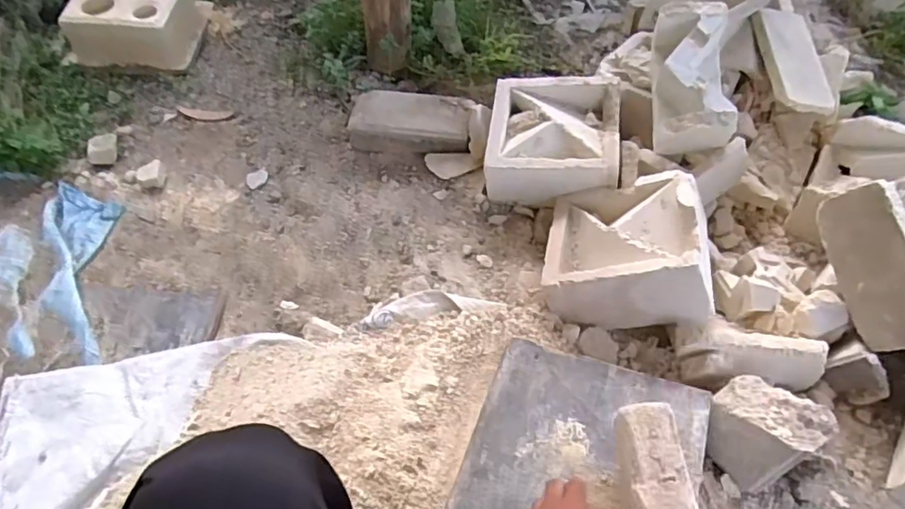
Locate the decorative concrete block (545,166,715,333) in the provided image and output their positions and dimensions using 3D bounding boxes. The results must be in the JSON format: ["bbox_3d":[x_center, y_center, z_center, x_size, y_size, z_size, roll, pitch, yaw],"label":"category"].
[{"bbox_3d":[0.244,-0.002,0.817,0.202,0.097,0.207,-10,38,28],"label":"decorative concrete block"}]

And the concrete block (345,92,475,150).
[{"bbox_3d":[-0.071,-0.226,1.031,0.213,0.062,0.109,7,55,5],"label":"concrete block"}]

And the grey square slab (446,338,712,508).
[{"bbox_3d":[0.143,0.221,0.643,0.241,0.029,0.243,17,57,12],"label":"grey square slab"}]

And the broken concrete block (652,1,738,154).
[{"bbox_3d":[0.366,-0.263,0.887,0.102,0.109,0.220,0,82,1],"label":"broken concrete block"}]

